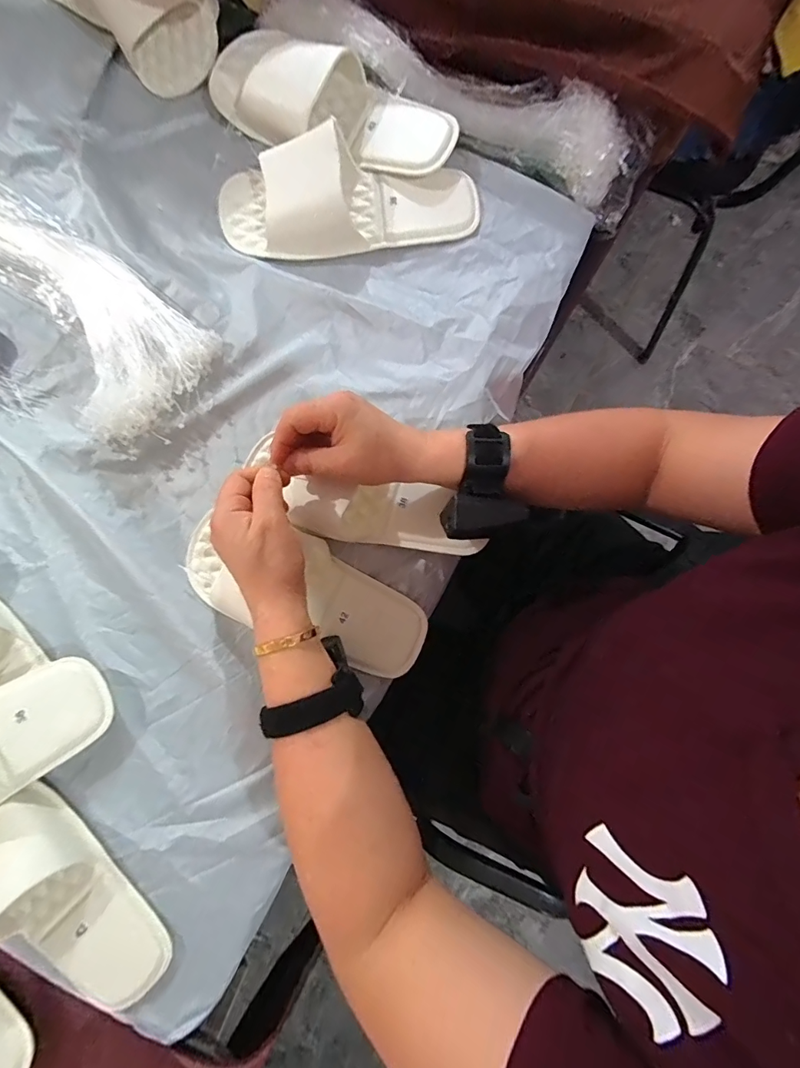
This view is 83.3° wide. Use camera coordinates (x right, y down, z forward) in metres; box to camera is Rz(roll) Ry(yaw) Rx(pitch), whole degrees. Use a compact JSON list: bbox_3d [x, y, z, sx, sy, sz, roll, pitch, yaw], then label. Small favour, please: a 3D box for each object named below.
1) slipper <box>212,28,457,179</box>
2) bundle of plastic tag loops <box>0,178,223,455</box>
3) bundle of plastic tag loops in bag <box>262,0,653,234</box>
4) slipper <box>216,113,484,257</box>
[{"bbox_3d":[-0.070,-0.461,0.481,0.263,0.049,0.104,17,80,3],"label":"slipper"},{"bbox_3d":[-0.375,-0.277,0.448,0.452,0.051,0.148,43,83,7],"label":"bundle of plastic tag loops"},{"bbox_3d":[0.060,-0.495,0.498,0.464,0.047,0.089,33,81,6],"label":"bundle of plastic tag loops in bag"},{"bbox_3d":[-0.055,-0.357,0.463,0.276,0.054,0.114,-8,80,-2],"label":"slipper"}]

